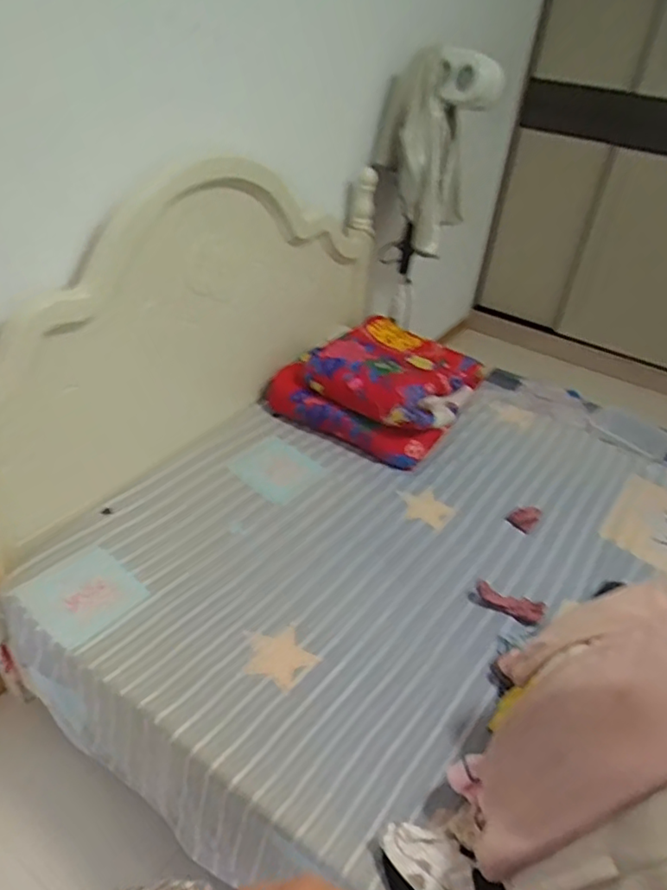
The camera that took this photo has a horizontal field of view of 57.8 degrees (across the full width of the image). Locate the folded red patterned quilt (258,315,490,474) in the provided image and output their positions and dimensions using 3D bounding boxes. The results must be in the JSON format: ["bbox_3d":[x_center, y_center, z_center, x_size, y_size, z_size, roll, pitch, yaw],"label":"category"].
[{"bbox_3d":[0.156,-0.223,1.930,0.526,0.216,0.543,24,41,24],"label":"folded red patterned quilt"}]

